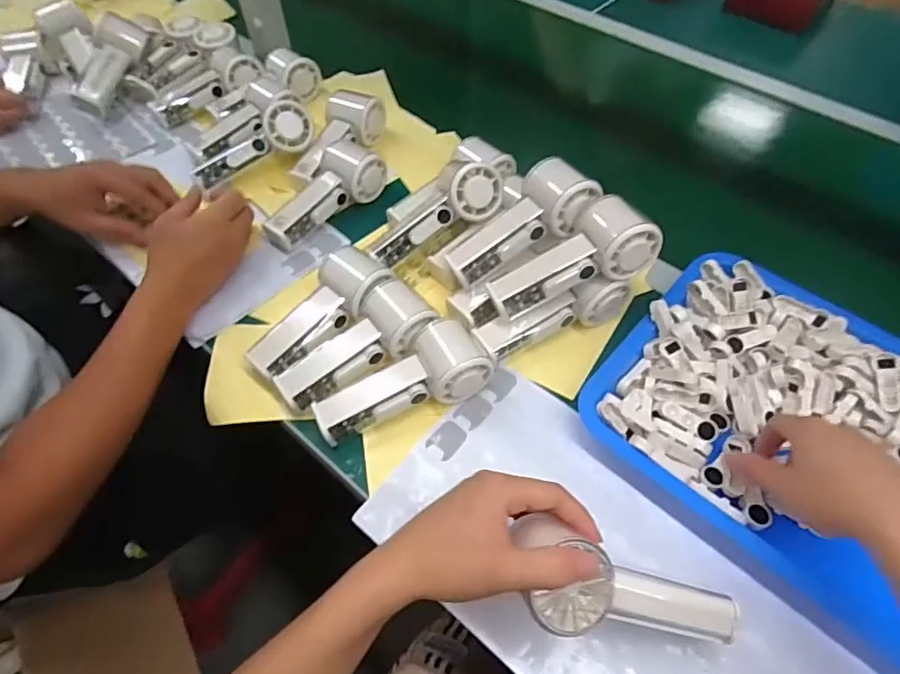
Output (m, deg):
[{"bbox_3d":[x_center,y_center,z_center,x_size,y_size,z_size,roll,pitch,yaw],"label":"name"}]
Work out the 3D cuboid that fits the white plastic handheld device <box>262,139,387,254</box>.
[{"bbox_3d":[-0.146,-0.164,0.602,0.074,0.048,0.152,37,61,23],"label":"white plastic handheld device"}]

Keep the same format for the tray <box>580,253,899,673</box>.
[{"bbox_3d":[0.302,0.081,0.443,0.330,0.049,0.264,35,60,22],"label":"tray"}]

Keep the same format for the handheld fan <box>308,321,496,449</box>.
[{"bbox_3d":[-0.040,0.042,0.461,0.149,0.046,0.064,-26,58,-19],"label":"handheld fan"}]

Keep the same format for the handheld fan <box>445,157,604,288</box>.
[{"bbox_3d":[0.063,-0.110,0.508,0.152,0.044,0.067,-37,57,11],"label":"handheld fan"}]

